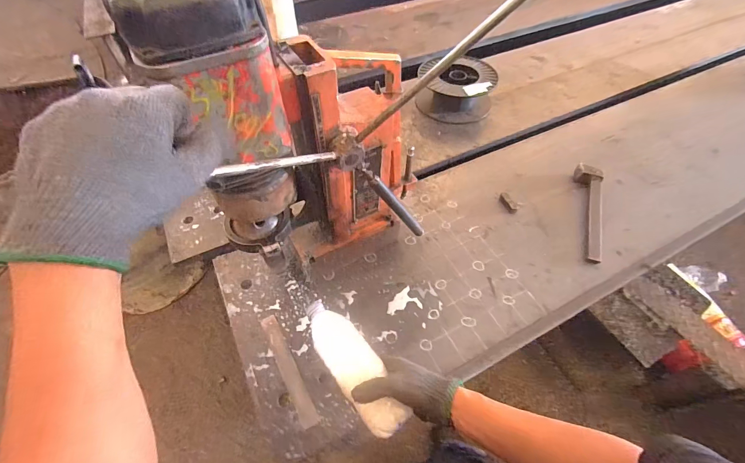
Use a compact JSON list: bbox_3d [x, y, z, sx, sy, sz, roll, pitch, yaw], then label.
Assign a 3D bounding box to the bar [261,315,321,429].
[{"bbox_3d":[-0.164,0.265,0.668,0.031,0.008,0.227,-24,58,-18],"label":"bar"}]

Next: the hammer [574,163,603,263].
[{"bbox_3d":[0.567,-0.055,0.883,0.068,0.040,0.303,14,54,8],"label":"hammer"}]

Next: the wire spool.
[{"bbox_3d":[0.290,-0.503,1.171,0.253,0.123,0.261,10,54,6],"label":"wire spool"}]

